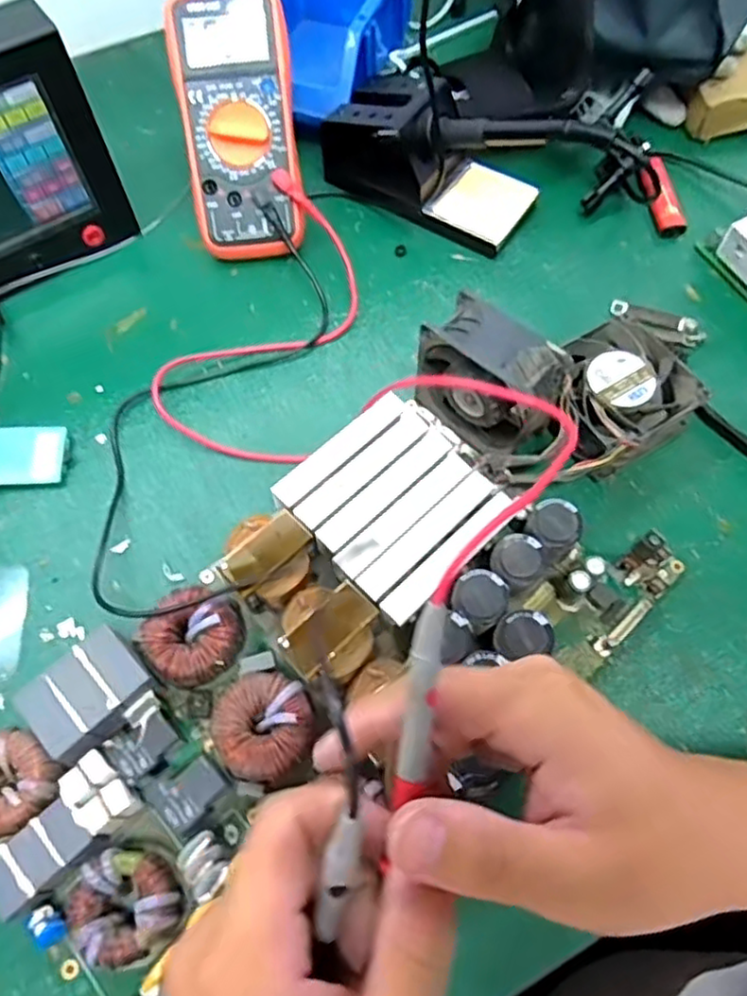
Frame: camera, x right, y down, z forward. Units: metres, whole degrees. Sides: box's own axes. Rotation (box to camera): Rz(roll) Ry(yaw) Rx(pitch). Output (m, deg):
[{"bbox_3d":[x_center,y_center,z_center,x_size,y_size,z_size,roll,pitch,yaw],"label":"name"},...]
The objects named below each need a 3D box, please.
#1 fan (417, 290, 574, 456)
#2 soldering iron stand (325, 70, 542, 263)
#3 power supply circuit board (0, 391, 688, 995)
[{"bbox_3d":[0.071,-0.067,0.403,0.090,0.082,0.039,38,70,17],"label":"fan"},{"bbox_3d":[0.045,-0.266,0.505,0.163,0.076,0.081,32,68,15],"label":"soldering iron stand"},{"bbox_3d":[-0.021,0.091,0.350,0.365,0.036,0.194,-41,70,-17],"label":"power supply circuit board"}]

